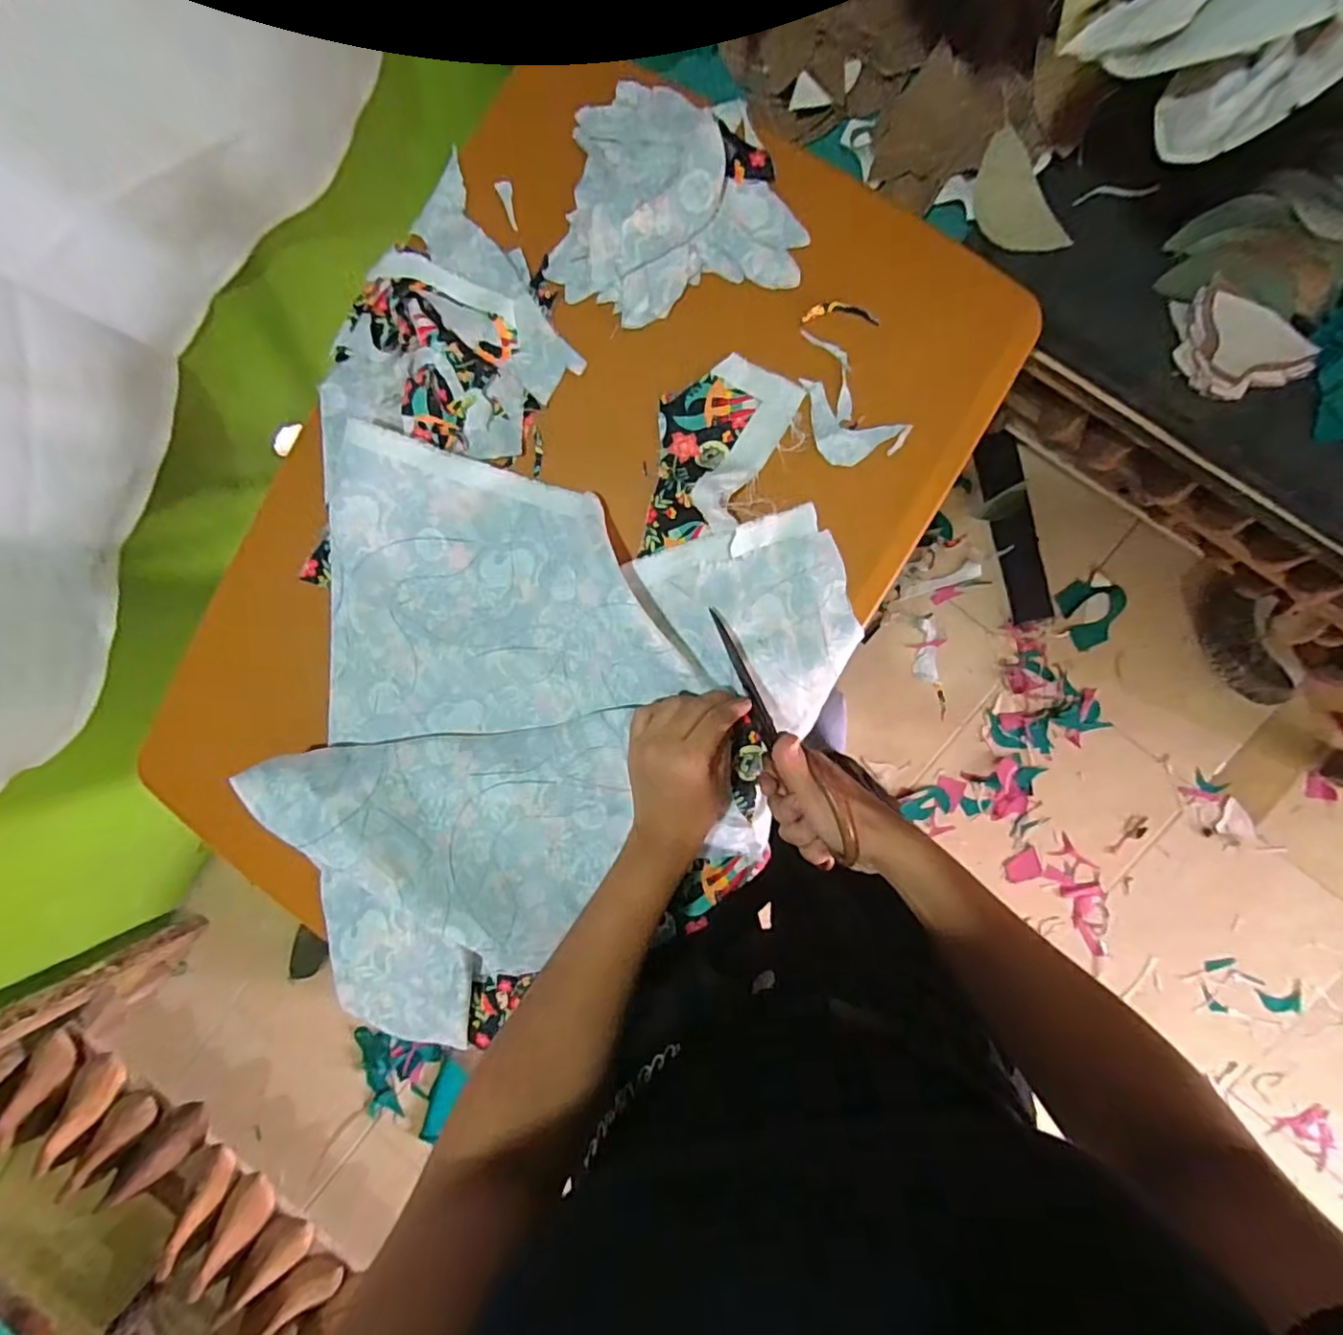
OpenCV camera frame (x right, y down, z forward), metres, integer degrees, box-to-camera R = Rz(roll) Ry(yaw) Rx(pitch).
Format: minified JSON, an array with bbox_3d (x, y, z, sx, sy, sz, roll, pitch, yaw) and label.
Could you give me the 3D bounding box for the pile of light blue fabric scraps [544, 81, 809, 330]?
[{"bbox_3d":[-0.008,-0.370,0.474,0.186,0.023,0.176,-11,91,6],"label":"pile of light blue fabric scraps"}]

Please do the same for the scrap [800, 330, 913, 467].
[{"bbox_3d":[0.128,-0.203,0.477,0.060,0.006,0.111,-40,88,6],"label":"scrap"}]

